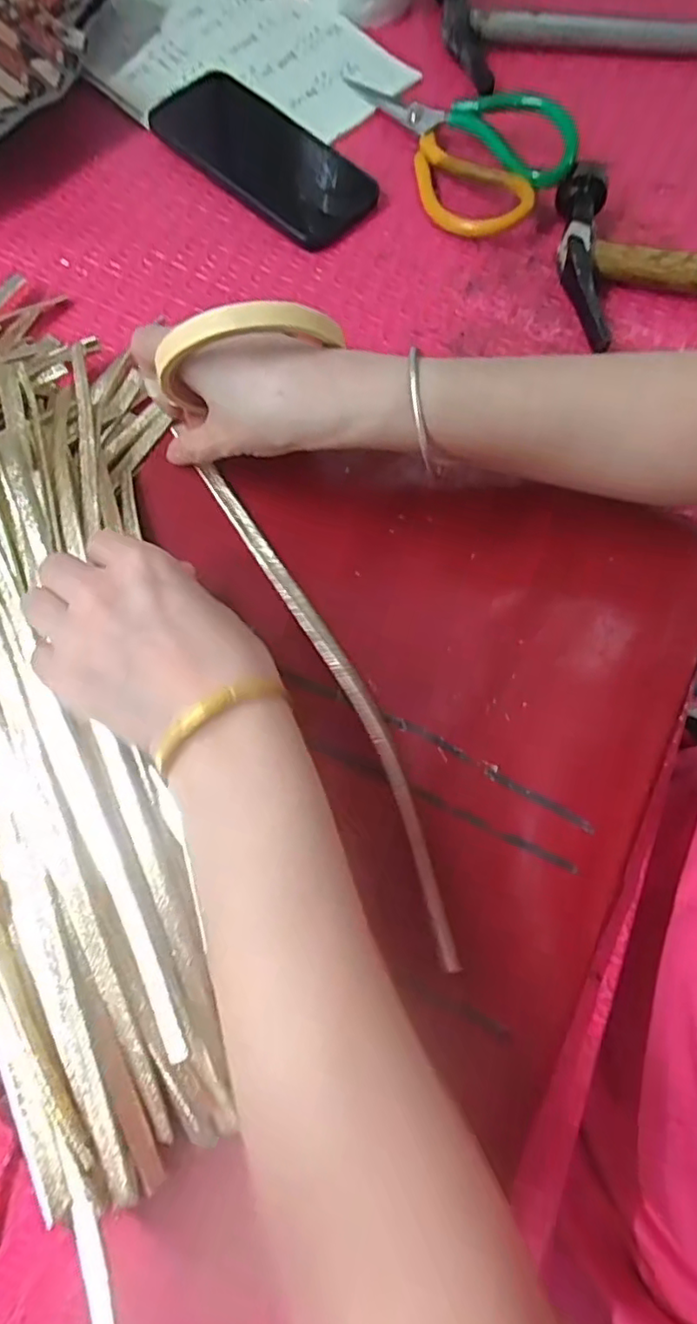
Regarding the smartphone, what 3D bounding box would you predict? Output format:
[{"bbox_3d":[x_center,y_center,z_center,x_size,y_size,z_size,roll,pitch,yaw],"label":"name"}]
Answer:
[{"bbox_3d":[-0.059,-0.351,0.435,0.158,0.013,0.079,40,72,6],"label":"smartphone"}]

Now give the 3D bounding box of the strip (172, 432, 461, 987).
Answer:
[{"bbox_3d":[-0.008,0.008,0.299,0.024,0.014,0.268,-25,76,-12],"label":"strip"}]

